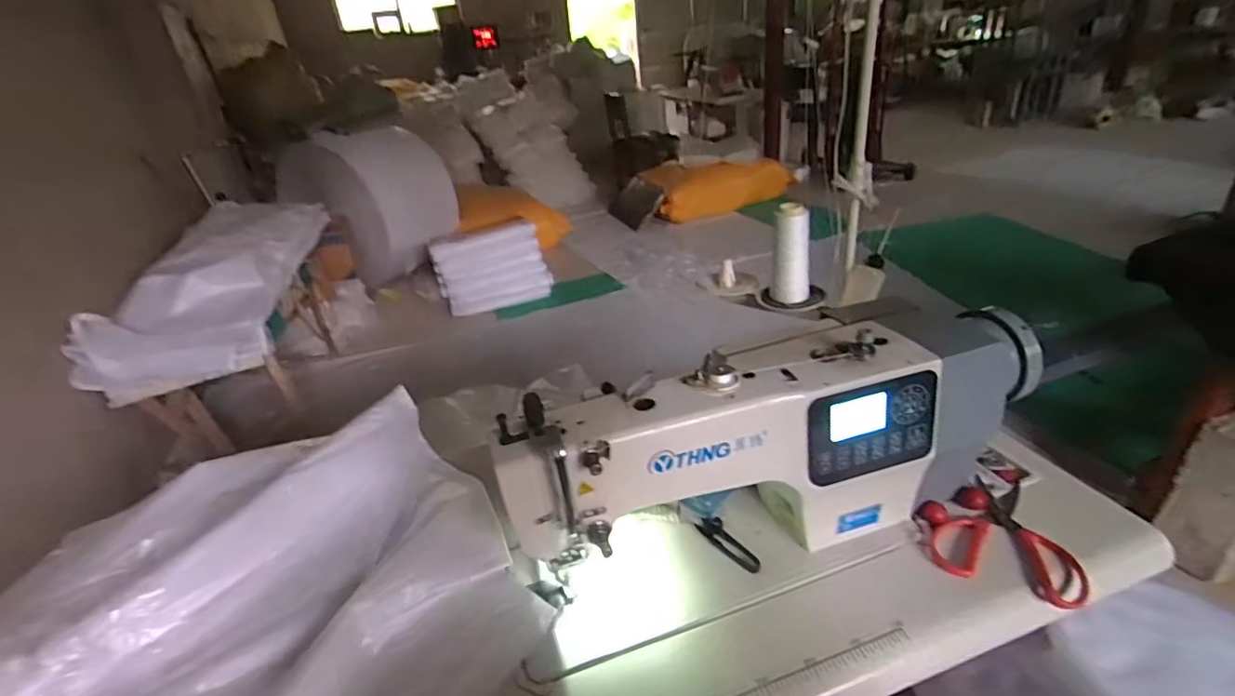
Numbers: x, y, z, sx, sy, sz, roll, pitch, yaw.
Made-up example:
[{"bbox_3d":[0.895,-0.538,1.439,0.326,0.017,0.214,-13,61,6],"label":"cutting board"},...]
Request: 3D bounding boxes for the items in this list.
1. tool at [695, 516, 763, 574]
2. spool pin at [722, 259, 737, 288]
[{"bbox_3d":[0.133,0.230,0.661,0.034,0.009,0.095,-21,33,-25],"label":"tool"},{"bbox_3d":[0.219,-0.142,1.092,0.024,0.061,0.021,-2,30,8],"label":"spool pin"}]

